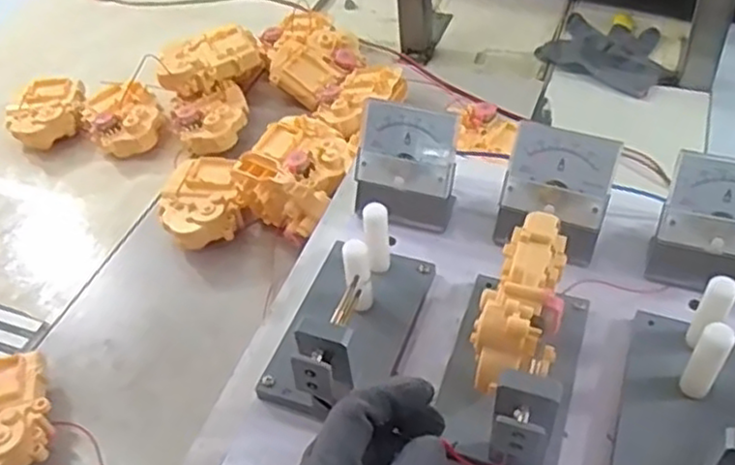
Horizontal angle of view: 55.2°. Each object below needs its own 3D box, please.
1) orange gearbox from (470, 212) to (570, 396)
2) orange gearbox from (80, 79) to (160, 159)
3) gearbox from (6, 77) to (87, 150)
[{"bbox_3d":[0.080,0.031,0.353,0.036,0.033,0.095,11,49,17],"label":"orange gearbox"},{"bbox_3d":[-0.245,-0.112,0.705,0.074,0.036,0.097,-25,48,-16],"label":"orange gearbox"},{"bbox_3d":[-0.331,-0.125,0.731,0.074,0.036,0.094,-20,47,-11],"label":"gearbox"}]

